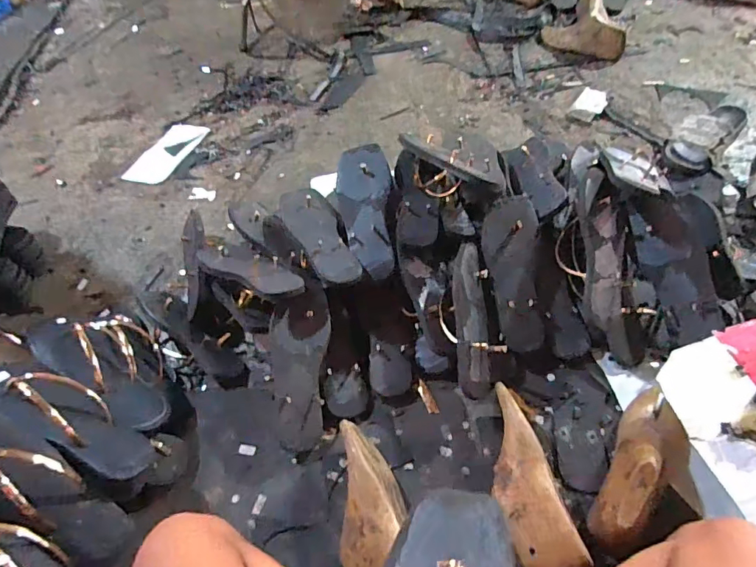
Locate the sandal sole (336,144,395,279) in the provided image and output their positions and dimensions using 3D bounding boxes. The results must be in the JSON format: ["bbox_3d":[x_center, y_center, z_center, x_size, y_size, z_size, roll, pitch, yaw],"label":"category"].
[{"bbox_3d":[-0.023,-0.128,0.776,0.096,0.057,0.245,-5,54,2],"label":"sandal sole"}]

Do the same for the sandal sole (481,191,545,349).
[{"bbox_3d":[0.212,-0.023,0.717,0.082,0.031,0.247,-3,76,2],"label":"sandal sole"}]

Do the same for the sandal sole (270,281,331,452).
[{"bbox_3d":[-0.108,0.117,0.676,0.089,0.024,0.233,-2,75,-22],"label":"sandal sole"}]

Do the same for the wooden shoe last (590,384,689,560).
[{"bbox_3d":[0.340,0.226,0.575,0.081,0.090,0.233,29,62,24],"label":"wooden shoe last"}]

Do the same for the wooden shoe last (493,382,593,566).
[{"bbox_3d":[0.183,0.248,0.590,0.081,0.065,0.228,-15,54,-5],"label":"wooden shoe last"}]

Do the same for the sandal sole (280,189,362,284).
[{"bbox_3d":[-0.095,-0.086,0.751,0.083,0.021,0.227,-13,49,-23],"label":"sandal sole"}]

